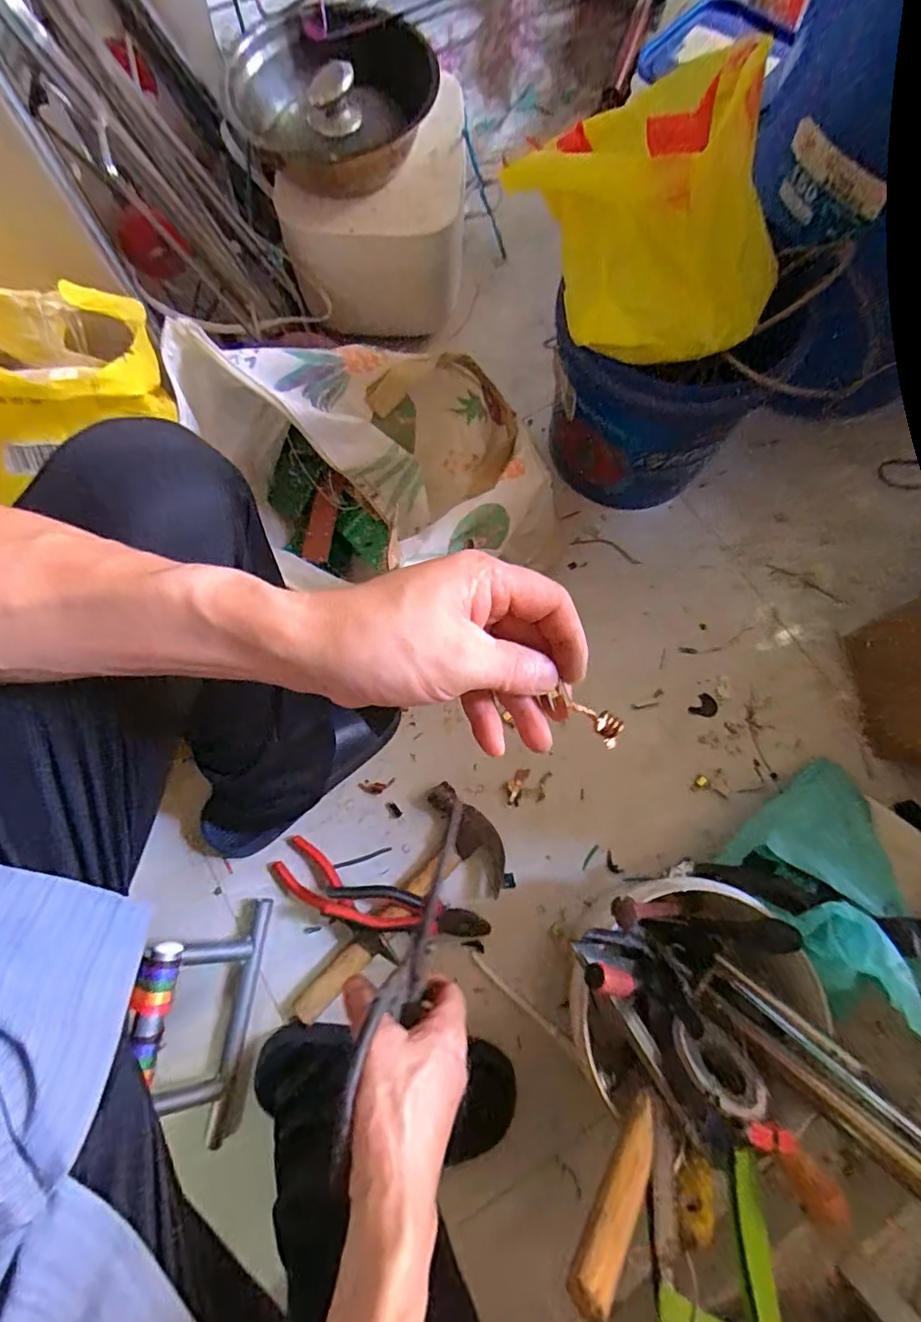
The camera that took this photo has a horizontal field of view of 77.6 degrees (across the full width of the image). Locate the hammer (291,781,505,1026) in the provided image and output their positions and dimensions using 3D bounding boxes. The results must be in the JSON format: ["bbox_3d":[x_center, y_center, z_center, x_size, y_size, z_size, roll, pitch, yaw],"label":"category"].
[{"bbox_3d":[-0.055,0.304,0.668,0.127,0.027,0.298,32,78,8],"label":"hammer"}]

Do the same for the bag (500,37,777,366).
[{"bbox_3d":[0.175,-0.392,0.495,0.179,0.158,0.196,-23,77,-5],"label":"bag"}]

